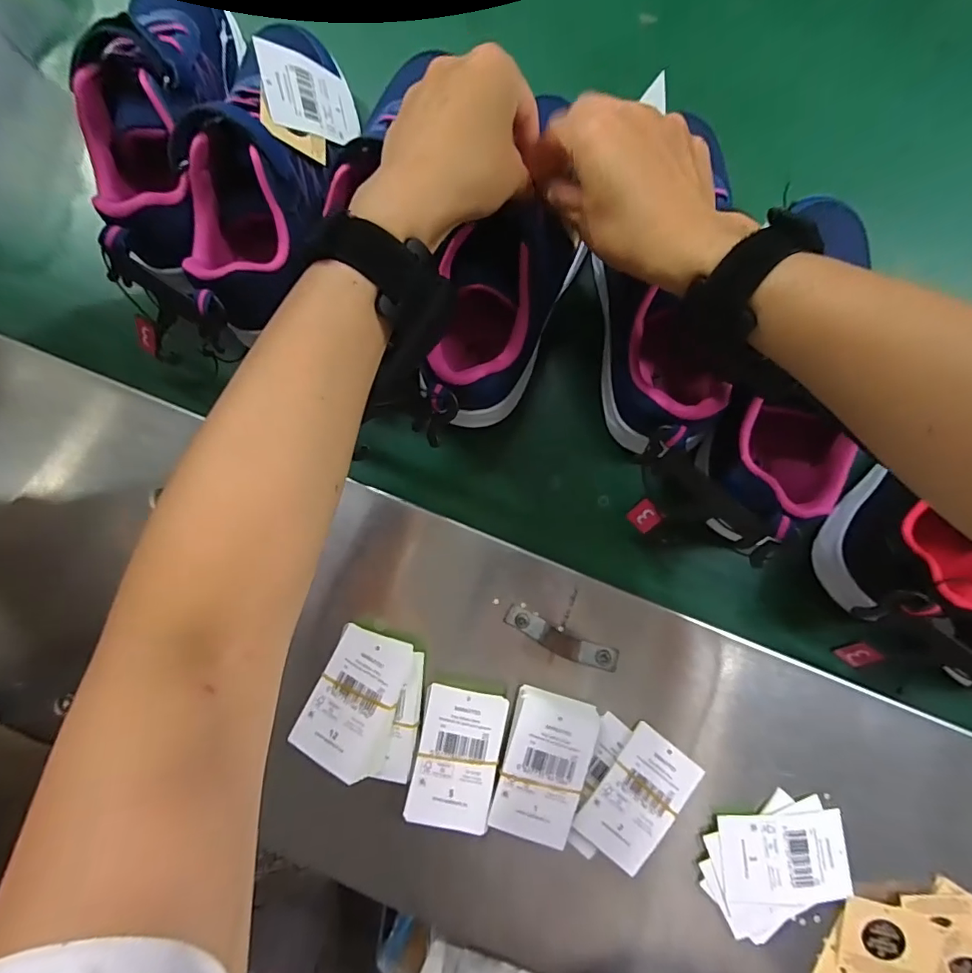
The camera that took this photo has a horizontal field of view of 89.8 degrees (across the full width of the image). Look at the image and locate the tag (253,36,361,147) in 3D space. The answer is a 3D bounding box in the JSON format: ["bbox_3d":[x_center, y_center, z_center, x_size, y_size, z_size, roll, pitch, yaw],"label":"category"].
[{"bbox_3d":[-0.119,-0.269,0.341,0.006,0.076,0.047,2,106,36],"label":"tag"}]

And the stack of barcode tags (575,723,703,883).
[{"bbox_3d":[0.096,0.197,0.307,0.047,0.006,0.077,38,85,5],"label":"stack of barcode tags"}]

